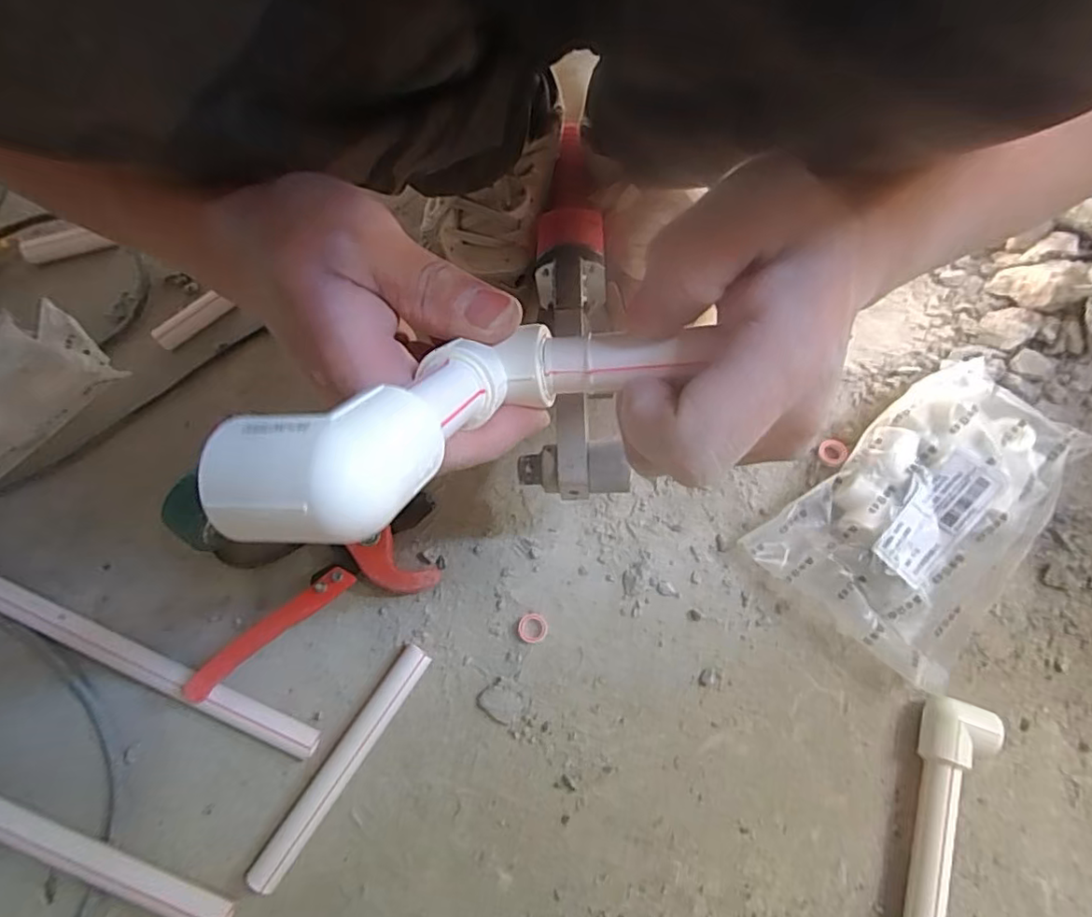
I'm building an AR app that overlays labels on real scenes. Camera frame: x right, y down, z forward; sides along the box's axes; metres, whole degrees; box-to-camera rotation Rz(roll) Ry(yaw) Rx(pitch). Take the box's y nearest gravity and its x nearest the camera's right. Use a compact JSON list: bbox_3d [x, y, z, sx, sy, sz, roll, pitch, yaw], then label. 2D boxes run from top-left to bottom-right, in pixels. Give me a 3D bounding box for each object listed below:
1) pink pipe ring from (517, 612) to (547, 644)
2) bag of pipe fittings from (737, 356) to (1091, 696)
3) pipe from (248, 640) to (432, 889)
[{"bbox_3d":[-0.010,0.124,0.433,0.021,0.005,0.021,0,73,1],"label":"pink pipe ring"},{"bbox_3d":[0.274,0.035,0.430,0.146,0.043,0.219,42,78,13],"label":"bag of pipe fittings"},{"bbox_3d":[-0.137,0.205,0.402,0.023,0.021,0.169,32,76,11],"label":"pipe"}]

